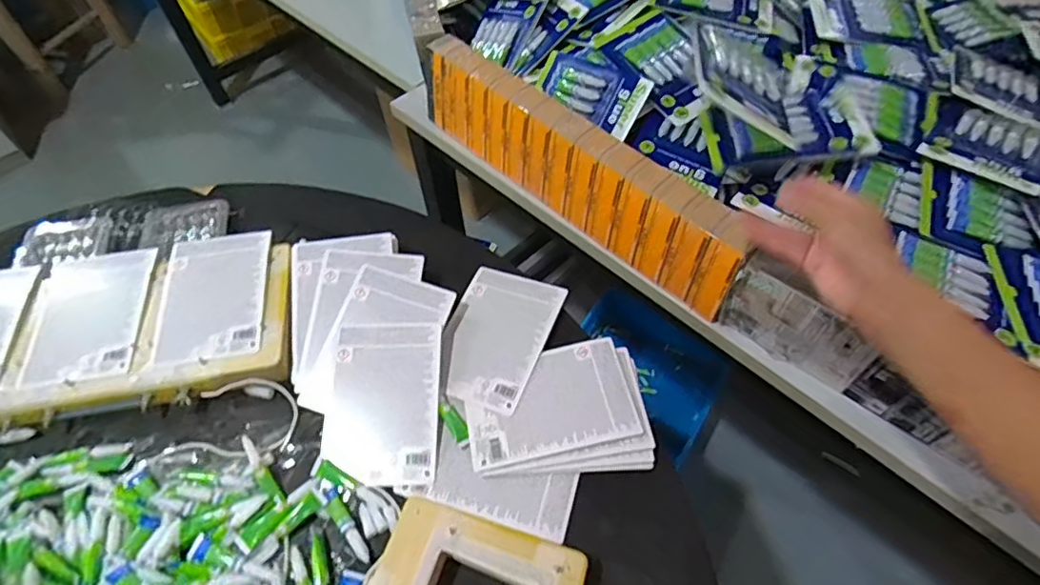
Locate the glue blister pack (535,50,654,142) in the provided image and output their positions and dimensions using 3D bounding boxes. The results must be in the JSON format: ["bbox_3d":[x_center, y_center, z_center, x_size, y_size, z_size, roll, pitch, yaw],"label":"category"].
[{"bbox_3d":[0.095,-0.271,0.746,0.170,0.028,0.075,44,103,29],"label":"glue blister pack"}]

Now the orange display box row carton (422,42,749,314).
[{"bbox_3d":[0.060,-0.167,0.725,0.066,0.116,0.516,-39,62,-22],"label":"orange display box row carton"}]

